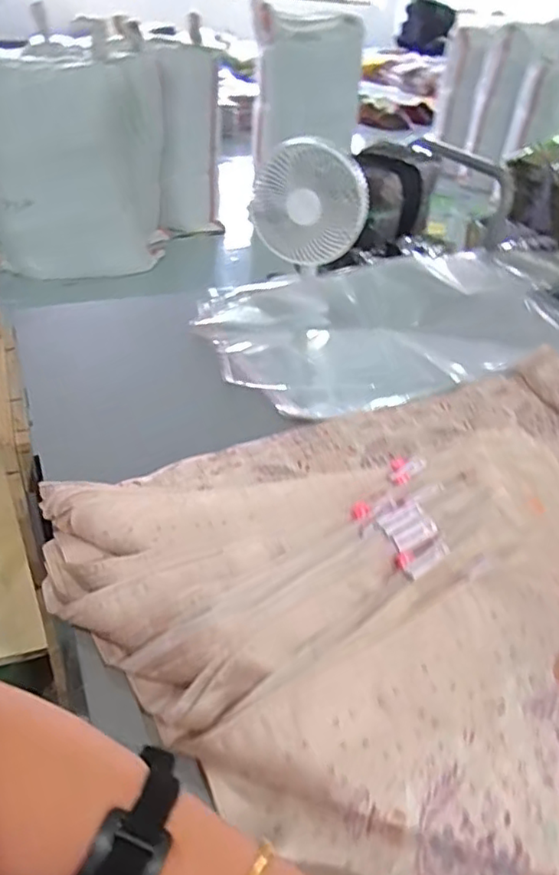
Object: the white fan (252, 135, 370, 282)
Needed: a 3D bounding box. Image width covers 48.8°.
[{"bbox_3d":[0.045,-0.371,0.981,0.185,0.181,0.063,-39,18,20],"label":"white fan"}]

